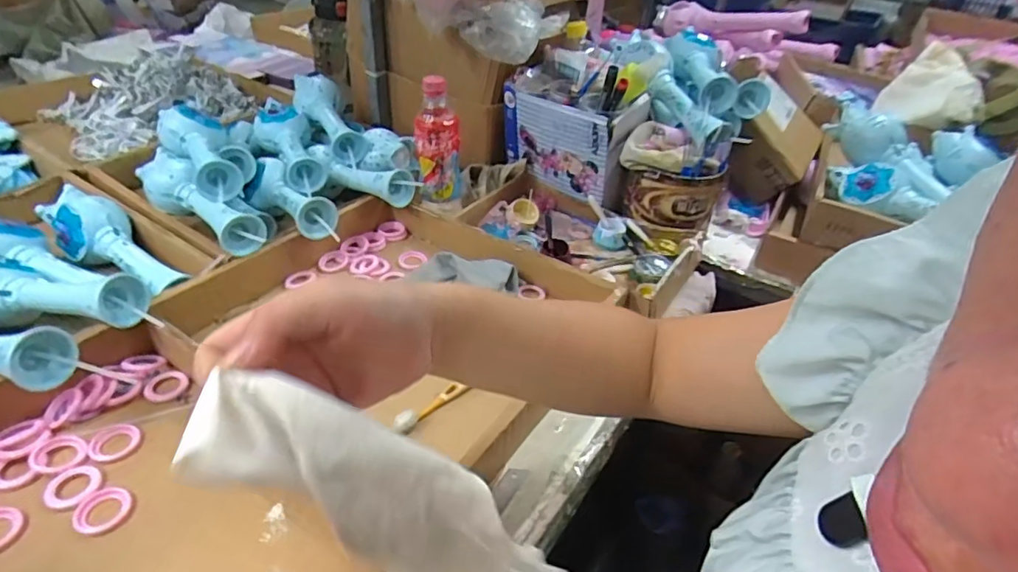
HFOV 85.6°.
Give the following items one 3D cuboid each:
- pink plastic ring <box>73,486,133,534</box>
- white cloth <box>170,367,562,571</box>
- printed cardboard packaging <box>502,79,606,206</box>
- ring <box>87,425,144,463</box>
[{"bbox_3d":[-0.311,0.171,0.421,0.037,0.004,0.037,4,37,-3],"label":"pink plastic ring"},{"bbox_3d":[-0.045,0.099,0.242,0.192,0.042,0.040,35,34,-15],"label":"white cloth"},{"bbox_3d":[0.062,-0.205,0.799,0.176,0.130,0.027,25,41,24],"label":"printed cardboard packaging"},{"bbox_3d":[-0.338,0.134,0.472,0.038,0.004,0.037,4,37,-3],"label":"ring"}]

